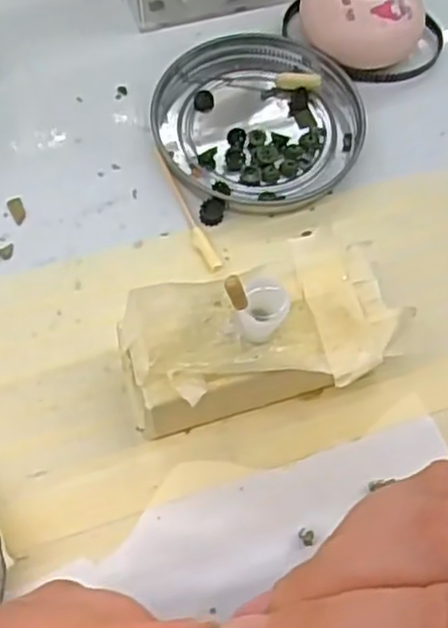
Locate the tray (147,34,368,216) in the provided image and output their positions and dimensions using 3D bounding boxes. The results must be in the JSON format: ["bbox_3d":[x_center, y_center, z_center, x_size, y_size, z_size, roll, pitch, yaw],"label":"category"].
[{"bbox_3d":[0.013,-0.075,0.286,0.077,0.009,0.076,1,65,-2],"label":"tray"}]

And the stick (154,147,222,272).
[{"bbox_3d":[-0.015,-0.039,0.270,0.006,0.004,0.056,-24,68,-12],"label":"stick"}]

